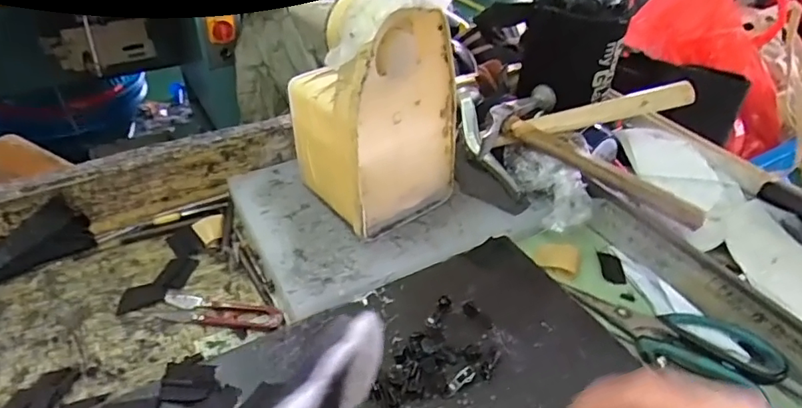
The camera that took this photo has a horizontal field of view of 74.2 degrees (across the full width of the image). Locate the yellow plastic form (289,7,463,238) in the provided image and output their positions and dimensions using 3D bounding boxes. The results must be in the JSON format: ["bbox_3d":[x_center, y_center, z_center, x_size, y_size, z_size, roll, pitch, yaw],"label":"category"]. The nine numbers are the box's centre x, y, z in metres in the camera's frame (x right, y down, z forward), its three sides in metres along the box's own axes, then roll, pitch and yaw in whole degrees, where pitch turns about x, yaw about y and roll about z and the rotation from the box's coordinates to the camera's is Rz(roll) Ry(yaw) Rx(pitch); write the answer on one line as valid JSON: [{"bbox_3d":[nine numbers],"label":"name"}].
[{"bbox_3d":[-0.024,-0.080,0.490,0.111,0.188,0.109,-26,47,-29],"label":"yellow plastic form"}]

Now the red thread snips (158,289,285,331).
[{"bbox_3d":[-0.154,0.093,0.456,0.110,0.004,0.030,8,40,8],"label":"red thread snips"}]

